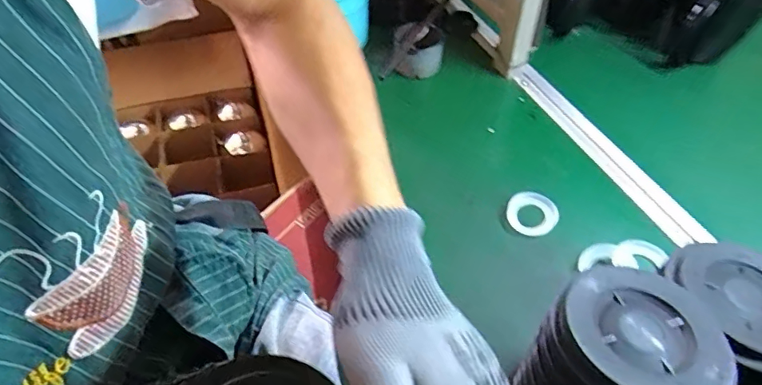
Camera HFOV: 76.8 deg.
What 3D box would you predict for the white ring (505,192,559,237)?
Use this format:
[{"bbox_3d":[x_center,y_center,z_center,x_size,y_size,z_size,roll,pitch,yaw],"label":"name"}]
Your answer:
[{"bbox_3d":[0.183,0.025,0.581,0.055,0.015,0.056,0,50,0],"label":"white ring"}]

